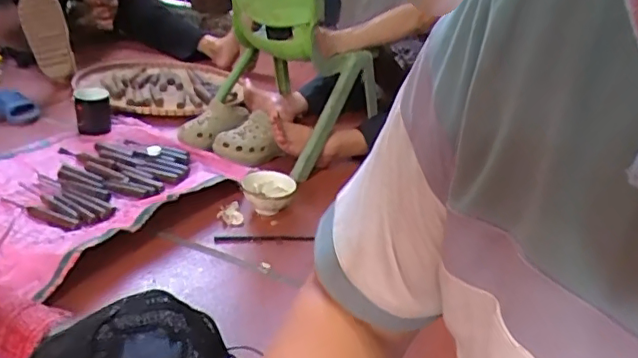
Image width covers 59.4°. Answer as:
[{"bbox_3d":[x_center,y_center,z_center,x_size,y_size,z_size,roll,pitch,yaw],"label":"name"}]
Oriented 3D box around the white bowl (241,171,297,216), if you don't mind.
[{"bbox_3d":[-0.103,0.031,1.131,0.107,0.072,0.094,4,25,-7],"label":"white bowl"}]

